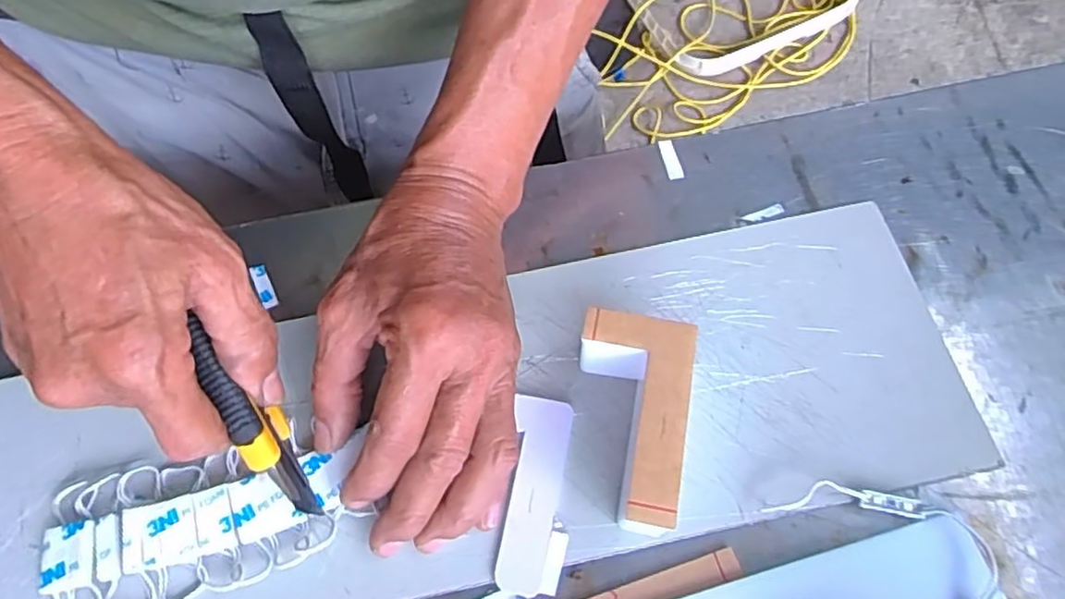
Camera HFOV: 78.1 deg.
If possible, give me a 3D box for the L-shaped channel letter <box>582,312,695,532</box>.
[{"bbox_3d":[0.040,0.053,0.278,0.043,0.045,0.080,8,67,6],"label":"L-shaped channel letter"}]

